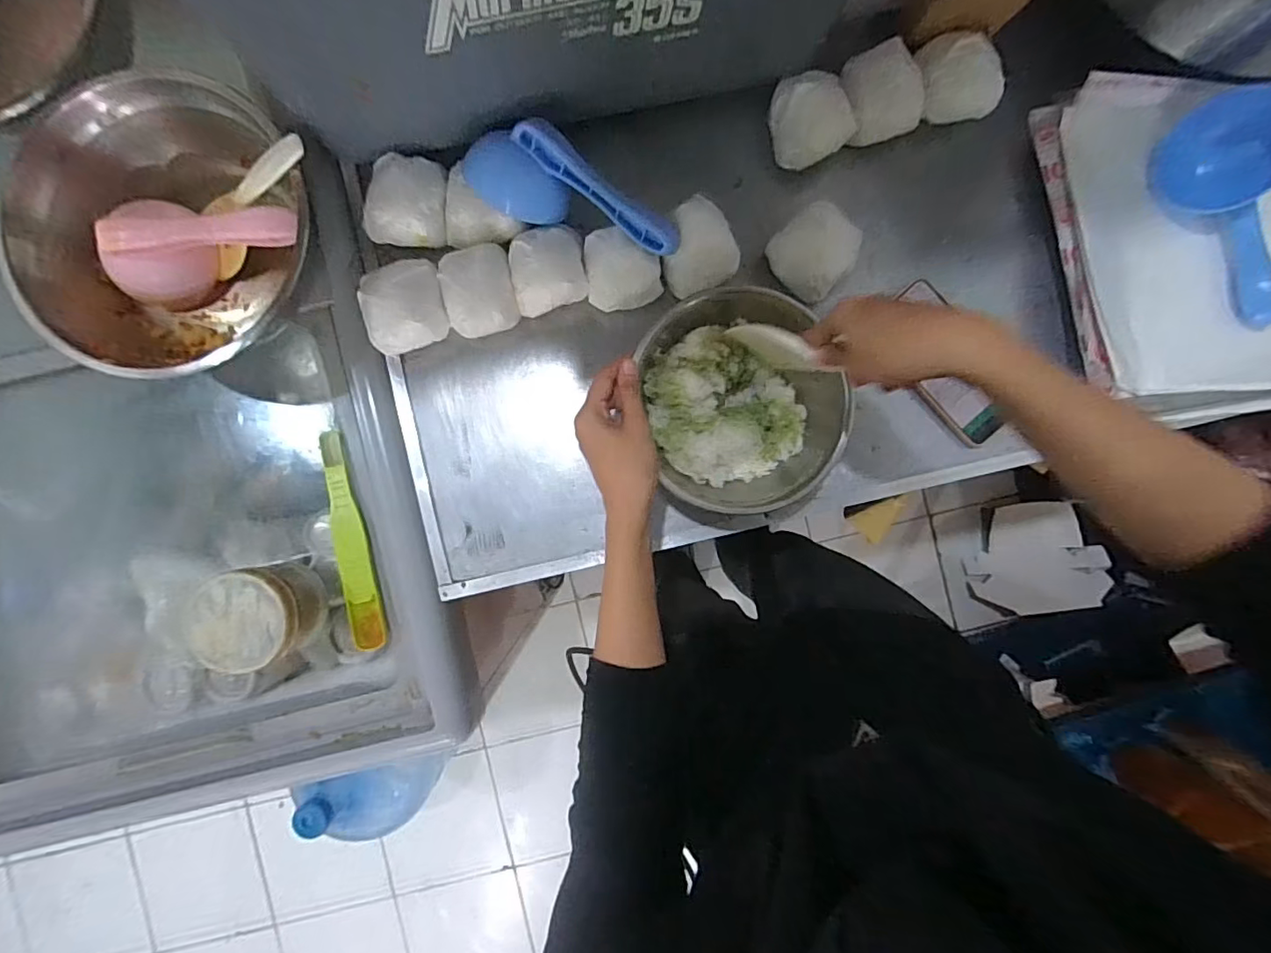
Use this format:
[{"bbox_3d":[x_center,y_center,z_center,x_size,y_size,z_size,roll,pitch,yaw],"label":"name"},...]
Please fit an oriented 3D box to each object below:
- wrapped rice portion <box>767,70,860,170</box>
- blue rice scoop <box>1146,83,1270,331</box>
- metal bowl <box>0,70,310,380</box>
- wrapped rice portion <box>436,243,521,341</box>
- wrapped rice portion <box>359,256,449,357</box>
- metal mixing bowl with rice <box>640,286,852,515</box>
[{"bbox_3d":[0.167,-0.342,0.511,0.068,0.041,0.077,-18,90,0],"label":"wrapped rice portion"},{"bbox_3d":[0.545,-0.240,0.489,0.082,0.055,0.209,-11,90,0],"label":"blue rice scoop"},{"bbox_3d":[-0.399,-0.199,0.485,0.251,0.093,0.217,-7,89,-1],"label":"metal bowl"},{"bbox_3d":[-0.147,-0.174,0.513,0.069,0.045,0.077,-12,90,-1],"label":"wrapped rice portion"},{"bbox_3d":[-0.217,-0.158,0.507,0.076,0.049,0.084,-10,89,-1],"label":"wrapped rice portion"},{"bbox_3d":[0.094,-0.069,0.486,0.174,0.080,0.191,-12,93,1],"label":"metal mixing bowl with rice"}]

